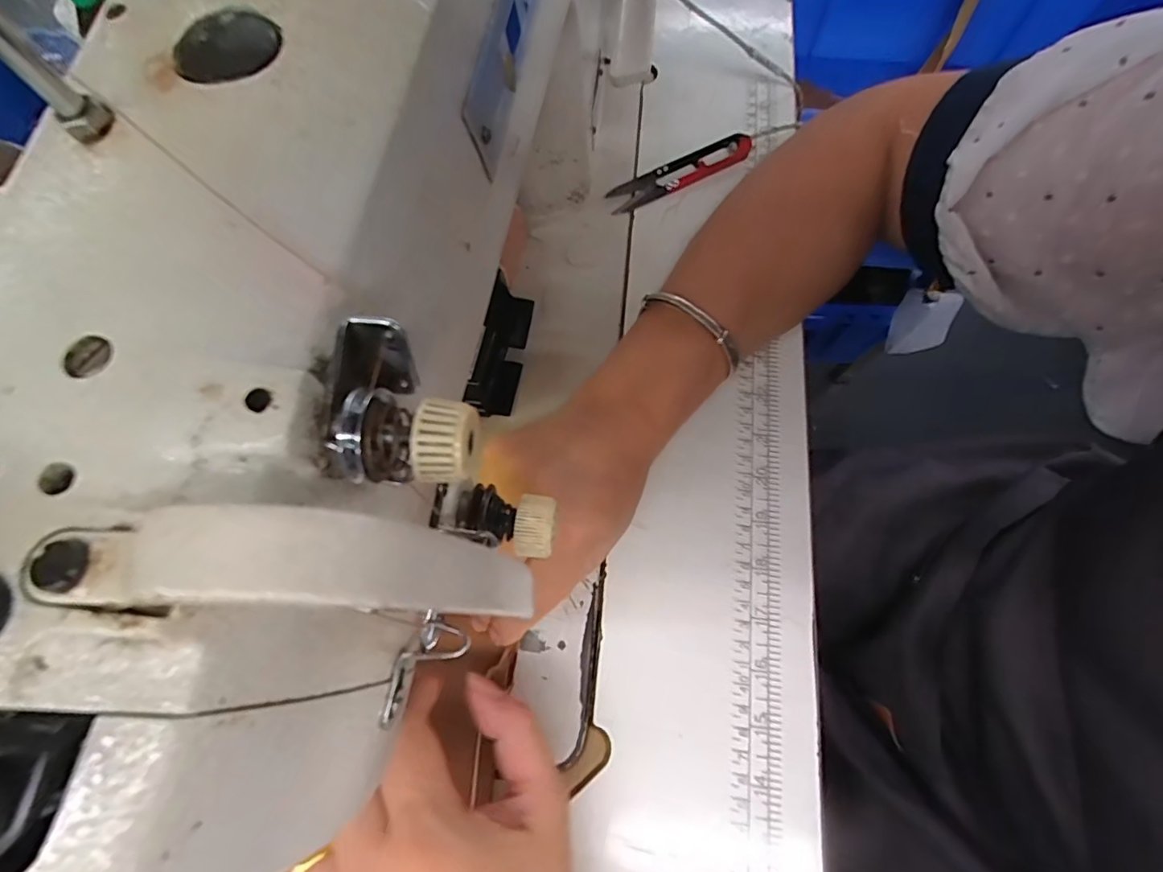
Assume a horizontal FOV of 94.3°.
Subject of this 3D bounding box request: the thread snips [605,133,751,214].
[{"bbox_3d":[0.070,-0.184,0.377,0.105,0.017,0.025,-22,72,-6],"label":"thread snips"}]

